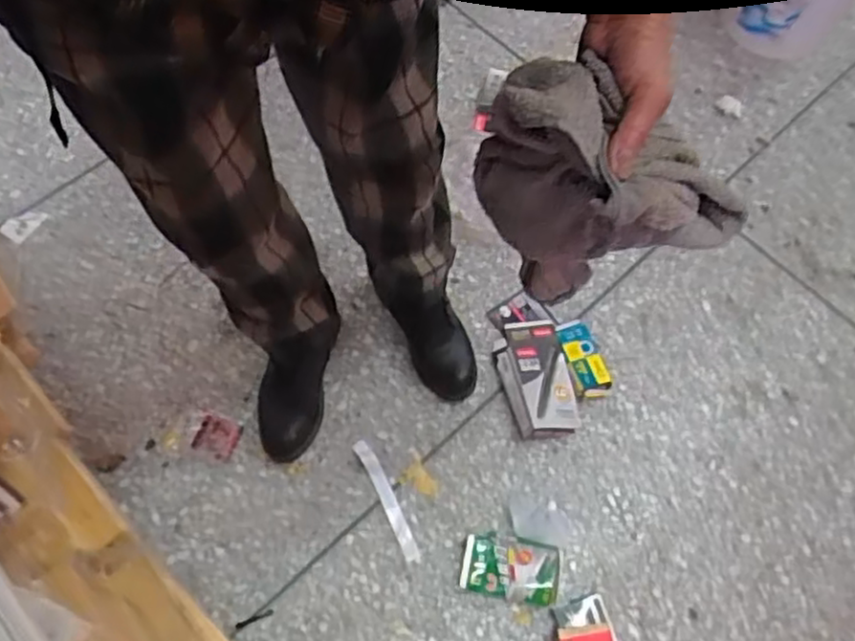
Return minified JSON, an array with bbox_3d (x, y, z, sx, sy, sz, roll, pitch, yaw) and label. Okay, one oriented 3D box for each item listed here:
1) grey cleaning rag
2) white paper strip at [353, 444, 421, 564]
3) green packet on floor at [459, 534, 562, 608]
[{"bbox_3d":[0.122,-0.089,0.519,0.179,0.162,0.097,31,69,14],"label":"grey cleaning rag"},{"bbox_3d":[-0.061,0.265,1.065,0.026,0.005,0.191,-24,68,-13],"label":"white paper strip"},{"bbox_3d":[0.120,0.352,1.018,0.138,0.030,0.083,11,65,3],"label":"green packet on floor"}]

